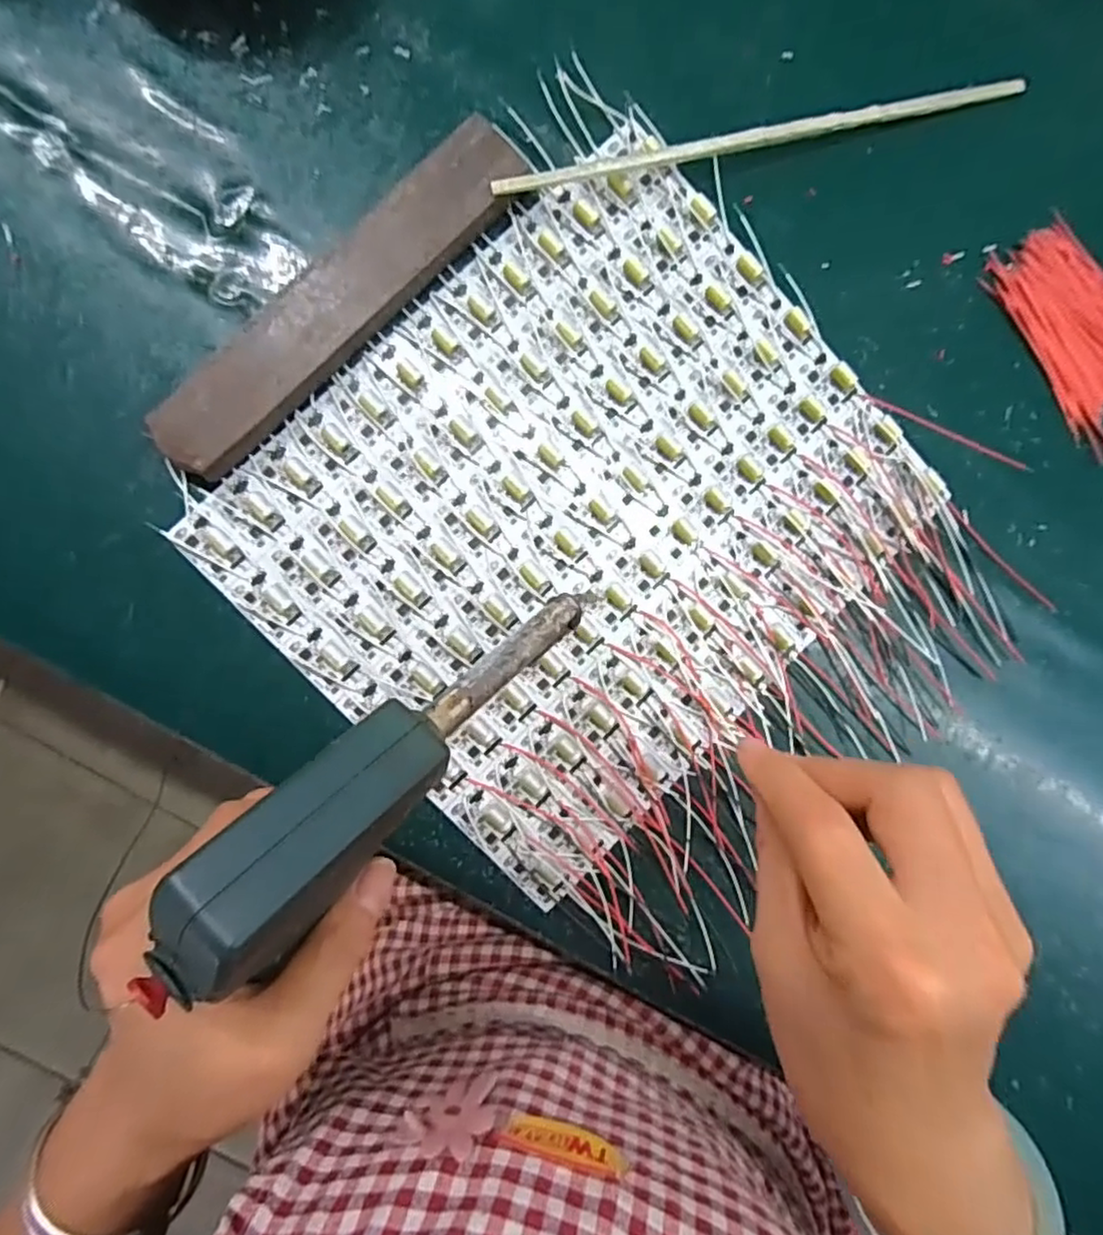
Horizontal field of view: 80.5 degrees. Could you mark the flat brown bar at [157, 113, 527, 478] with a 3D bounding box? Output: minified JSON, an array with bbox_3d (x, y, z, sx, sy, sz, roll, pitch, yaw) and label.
[{"bbox_3d":[-0.089,-0.140,0.286,0.033,0.020,0.199,45,86,-4],"label":"flat brown bar"}]

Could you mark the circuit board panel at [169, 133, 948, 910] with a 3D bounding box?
[{"bbox_3d":[0.017,-0.050,0.304,0.280,0.008,0.244,-44,94,-4],"label":"circuit board panel"}]

